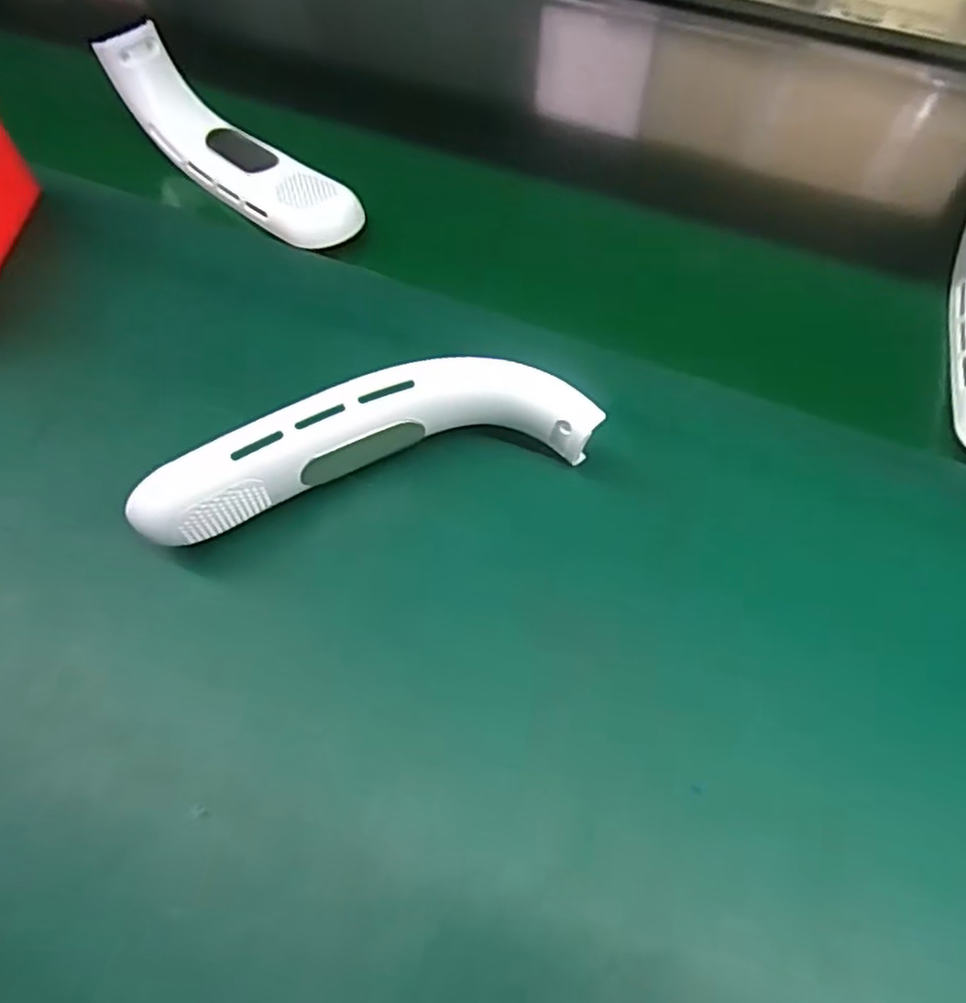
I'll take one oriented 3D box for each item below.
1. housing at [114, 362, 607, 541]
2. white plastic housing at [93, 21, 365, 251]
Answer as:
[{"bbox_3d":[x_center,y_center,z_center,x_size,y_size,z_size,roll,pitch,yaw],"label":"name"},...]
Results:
[{"bbox_3d":[-0.049,-0.021,0.321,0.198,0.061,0.046,-13,61,-8],"label":"housing"},{"bbox_3d":[-0.153,-0.219,0.437,0.191,0.056,0.045,38,66,19],"label":"white plastic housing"}]

